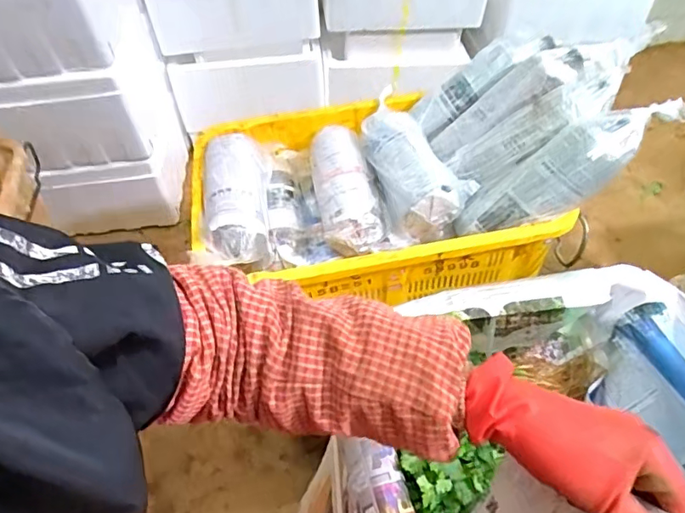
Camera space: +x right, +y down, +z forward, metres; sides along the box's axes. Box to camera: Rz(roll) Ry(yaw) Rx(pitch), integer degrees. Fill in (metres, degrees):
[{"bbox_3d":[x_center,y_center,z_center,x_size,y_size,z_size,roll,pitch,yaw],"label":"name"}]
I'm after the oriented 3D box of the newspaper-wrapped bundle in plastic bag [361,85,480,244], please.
[{"bbox_3d":[0.126,-0.155,0.956,0.130,0.098,0.294,-14,51,-9],"label":"newspaper-wrapped bundle in plastic bag"}]

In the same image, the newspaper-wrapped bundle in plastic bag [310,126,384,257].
[{"bbox_3d":[-0.002,-0.142,0.979,0.104,0.073,0.299,-9,50,-5],"label":"newspaper-wrapped bundle in plastic bag"}]

